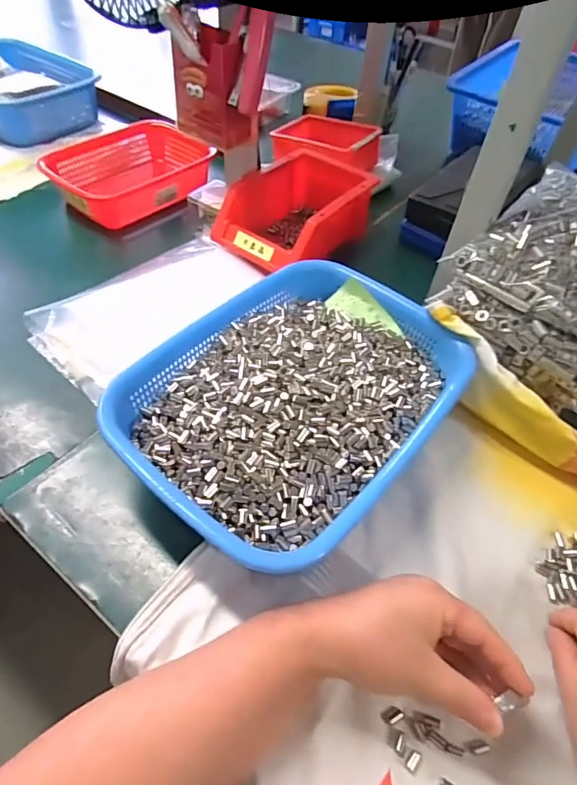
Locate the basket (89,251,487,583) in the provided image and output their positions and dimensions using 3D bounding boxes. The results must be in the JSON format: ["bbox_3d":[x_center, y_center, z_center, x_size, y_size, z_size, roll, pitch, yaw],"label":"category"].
[{"bbox_3d":[0.006,0.005,0.400,0.220,0.064,0.285,31,55,19],"label":"basket"}]

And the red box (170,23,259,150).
[{"bbox_3d":[-0.078,-0.319,0.496,0.085,0.092,0.049,24,53,14],"label":"red box"}]

